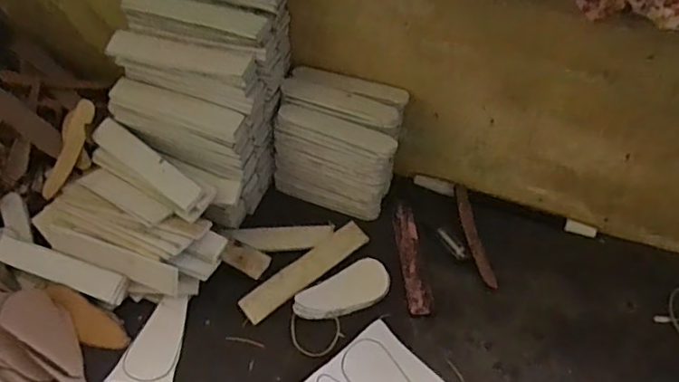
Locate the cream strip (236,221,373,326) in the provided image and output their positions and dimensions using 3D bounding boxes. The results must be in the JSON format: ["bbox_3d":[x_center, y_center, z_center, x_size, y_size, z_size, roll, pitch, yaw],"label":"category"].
[{"bbox_3d":[-0.024,0.058,0.408,0.109,0.004,0.024,-34,58,-26],"label":"cream strip"}]

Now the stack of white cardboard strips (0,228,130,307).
[{"bbox_3d":[-0.205,0.053,0.392,0.122,0.011,0.022,17,74,15],"label":"stack of white cardboard strips"}]

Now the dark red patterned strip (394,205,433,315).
[{"bbox_3d":[0.055,0.051,0.422,0.018,0.006,0.095,-3,50,-4],"label":"dark red patterned strip"}]

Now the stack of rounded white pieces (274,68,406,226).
[{"bbox_3d":[0.000,-0.039,0.430,0.094,0.097,0.061,20,52,15],"label":"stack of rounded white pieces"}]

